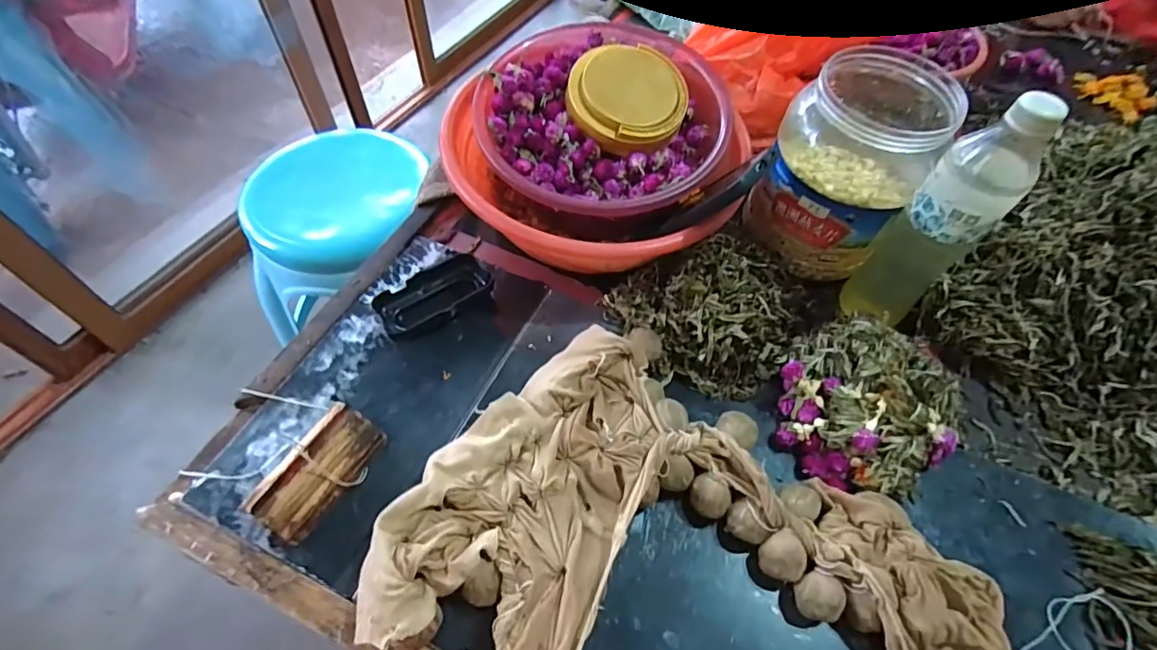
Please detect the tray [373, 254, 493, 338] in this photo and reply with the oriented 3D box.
[{"bbox_3d":[-0.137,-0.025,0.514,0.105,0.029,0.056,-32,62,-22],"label":"tray"}]

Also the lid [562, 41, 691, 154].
[{"bbox_3d":[0.050,-0.228,0.531,0.111,0.017,0.116,1,82,-6],"label":"lid"}]

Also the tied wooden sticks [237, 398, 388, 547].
[{"bbox_3d":[-0.196,0.107,0.400,0.044,0.039,0.096,28,59,17],"label":"tied wooden sticks"}]

